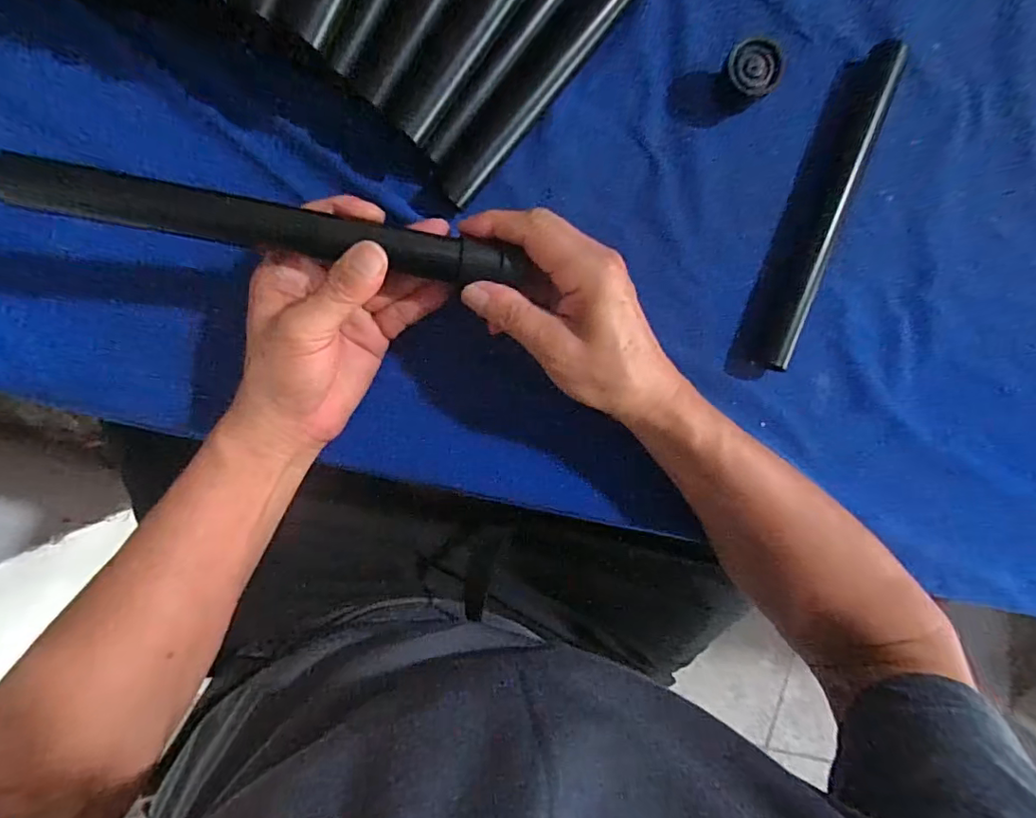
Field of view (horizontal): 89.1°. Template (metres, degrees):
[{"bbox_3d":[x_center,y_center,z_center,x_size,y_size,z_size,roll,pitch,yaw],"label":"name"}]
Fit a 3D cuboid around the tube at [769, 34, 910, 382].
[{"bbox_3d":[0.207,-0.130,0.351,0.019,0.022,0.216,17,93,-5],"label":"tube"}]

